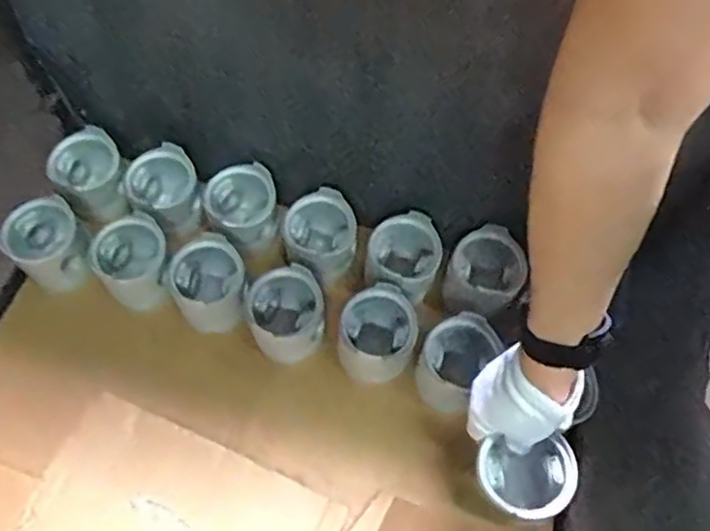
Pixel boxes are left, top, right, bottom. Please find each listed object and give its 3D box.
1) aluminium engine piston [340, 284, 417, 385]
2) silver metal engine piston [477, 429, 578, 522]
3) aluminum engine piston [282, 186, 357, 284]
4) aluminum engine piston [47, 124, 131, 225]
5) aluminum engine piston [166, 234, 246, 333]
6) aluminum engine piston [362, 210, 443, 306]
[{"bbox_3d":[0.024,0.080,0.700,0.081,0.091,0.084,1,64,-1],"label":"aluminium engine piston"},{"bbox_3d":[0.161,0.202,0.576,0.083,0.082,0.067,-4,61,17],"label":"silver metal engine piston"},{"bbox_3d":[-0.037,-0.037,0.744,0.080,0.061,0.081,1,64,-1],"label":"aluminum engine piston"},{"bbox_3d":[-0.322,-0.110,0.766,0.082,0.067,0.085,-31,69,-16],"label":"aluminum engine piston"},{"bbox_3d":[-0.167,0.024,0.725,0.084,0.083,0.077,1,64,-1],"label":"aluminum engine piston"},{"bbox_3d":[0.056,-0.006,0.730,0.080,0.090,0.086,1,64,-1],"label":"aluminum engine piston"}]

